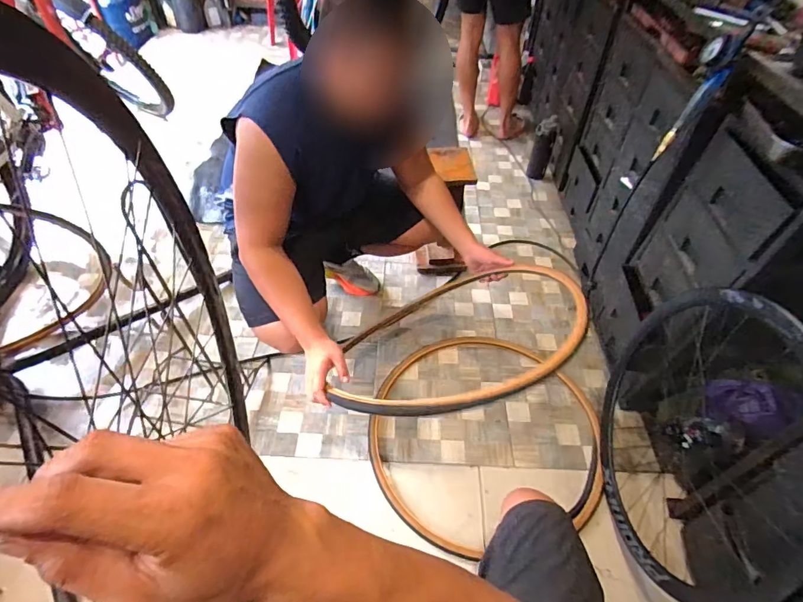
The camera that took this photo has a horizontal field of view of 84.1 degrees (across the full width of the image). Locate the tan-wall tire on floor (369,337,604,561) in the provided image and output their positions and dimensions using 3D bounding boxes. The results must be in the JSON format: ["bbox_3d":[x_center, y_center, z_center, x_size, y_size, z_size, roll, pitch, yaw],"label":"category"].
[{"bbox_3d":[0.228,0.371,1.255,0.642,0.050,0.648,1,49,-1],"label":"tan-wall tire on floor"}]

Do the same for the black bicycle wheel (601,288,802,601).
[{"bbox_3d":[0.616,0.255,0.947,0.153,0.609,0.659,5,49,2],"label":"black bicycle wheel"}]

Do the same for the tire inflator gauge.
[{"bbox_3d":[0.672,-0.459,1.016,0.070,0.271,0.078,33,55,24],"label":"tire inflator gauge"}]

